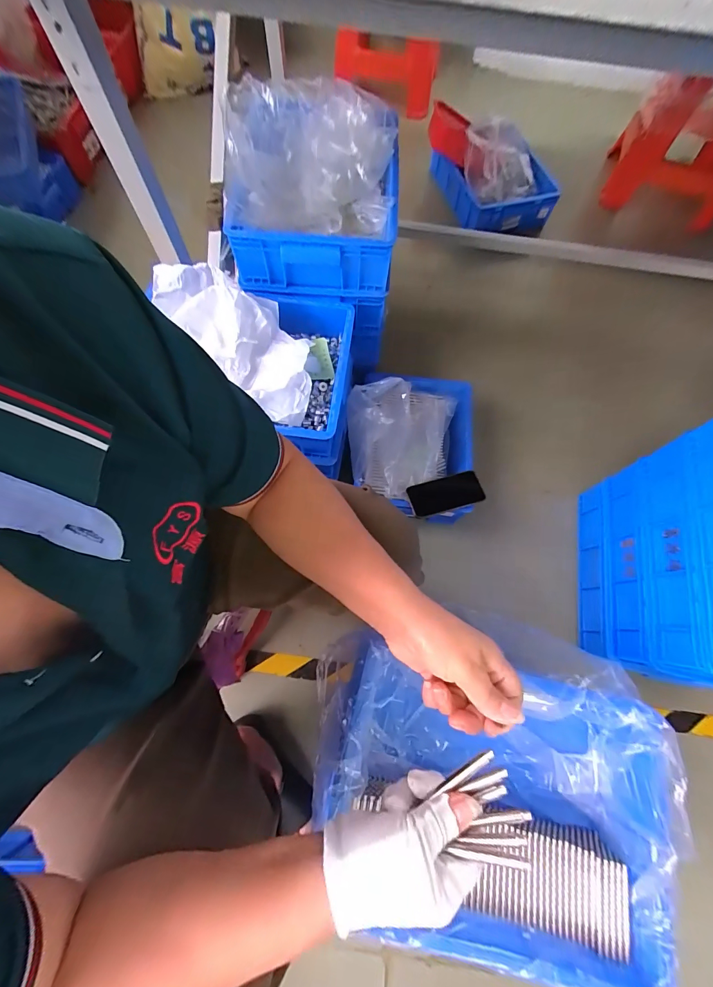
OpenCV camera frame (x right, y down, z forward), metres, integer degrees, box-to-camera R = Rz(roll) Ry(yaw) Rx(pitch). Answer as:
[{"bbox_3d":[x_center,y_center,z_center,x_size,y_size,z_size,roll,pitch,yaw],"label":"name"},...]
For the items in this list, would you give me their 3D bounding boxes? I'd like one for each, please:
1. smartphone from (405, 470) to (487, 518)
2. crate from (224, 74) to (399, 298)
[{"bbox_3d":[0.193,0.001,0.785,0.153,0.011,0.075,-17,75,5],"label":"smartphone"},{"bbox_3d":[-0.077,-0.596,0.705,0.300,0.167,0.372,0,71,-2],"label":"crate"}]

